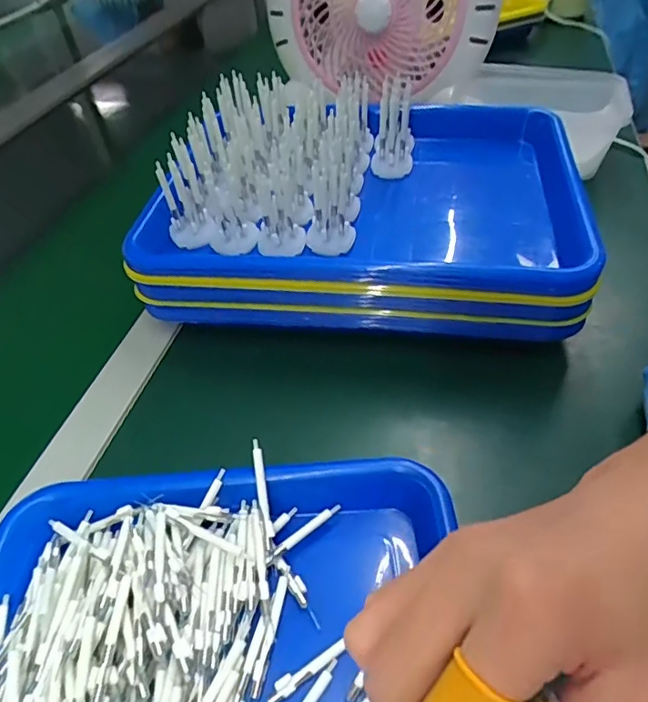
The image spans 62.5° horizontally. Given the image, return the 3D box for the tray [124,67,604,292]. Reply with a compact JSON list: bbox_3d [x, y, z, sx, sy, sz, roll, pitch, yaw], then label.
[{"bbox_3d":[0.031,-0.137,0.416,0.313,0.089,0.218,3,46,9],"label":"tray"}]

